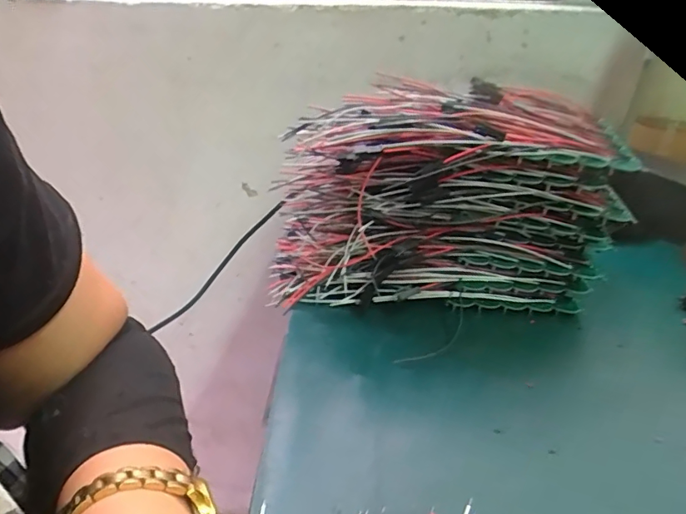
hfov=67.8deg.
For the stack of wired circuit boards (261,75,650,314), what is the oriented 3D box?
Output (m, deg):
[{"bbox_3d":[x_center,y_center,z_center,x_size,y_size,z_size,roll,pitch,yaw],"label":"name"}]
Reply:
[{"bbox_3d":[0.067,-0.043,0.368,0.236,0.139,0.094,3,29,3],"label":"stack of wired circuit boards"}]

